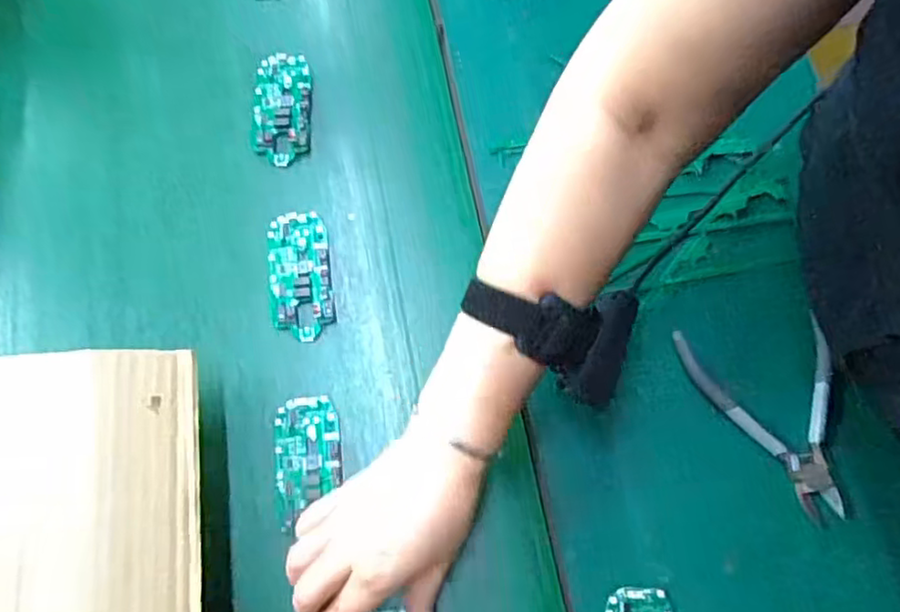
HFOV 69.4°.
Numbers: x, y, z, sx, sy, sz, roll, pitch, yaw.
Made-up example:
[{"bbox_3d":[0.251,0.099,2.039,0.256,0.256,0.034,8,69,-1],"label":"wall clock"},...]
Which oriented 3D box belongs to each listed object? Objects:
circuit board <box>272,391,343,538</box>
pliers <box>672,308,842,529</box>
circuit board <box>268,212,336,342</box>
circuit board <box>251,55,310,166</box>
[{"bbox_3d":[-0.098,0.107,0.450,0.046,0.013,0.087,-6,73,-2],"label":"circuit board"},{"bbox_3d":[0.223,0.078,0.451,0.093,0.022,0.139,-14,77,6],"label":"pliers"},{"bbox_3d":[-0.113,-0.024,0.488,0.045,0.009,0.098,-7,73,-3],"label":"circuit board"},{"bbox_3d":[-0.137,-0.164,0.530,0.045,0.012,0.098,-2,73,-1],"label":"circuit board"}]

